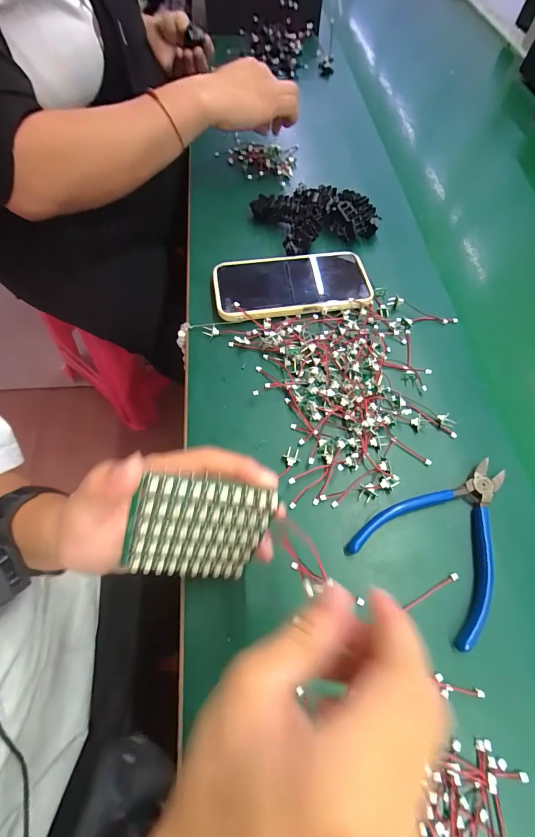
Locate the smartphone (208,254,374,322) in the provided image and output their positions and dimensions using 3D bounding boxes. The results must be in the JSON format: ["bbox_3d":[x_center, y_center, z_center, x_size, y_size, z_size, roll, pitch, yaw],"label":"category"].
[{"bbox_3d":[0.027,-0.152,0.383,0.169,0.015,0.083,-8,65,-2],"label":"smartphone"}]

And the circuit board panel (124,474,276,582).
[{"bbox_3d":[-0.042,0.069,0.212,0.078,0.082,0.006,11,32,-16],"label":"circuit board panel"}]

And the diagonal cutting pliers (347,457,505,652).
[{"bbox_3d":[0.146,0.087,0.280,0.102,0.010,0.136,41,68,17],"label":"diagonal cutting pliers"}]

